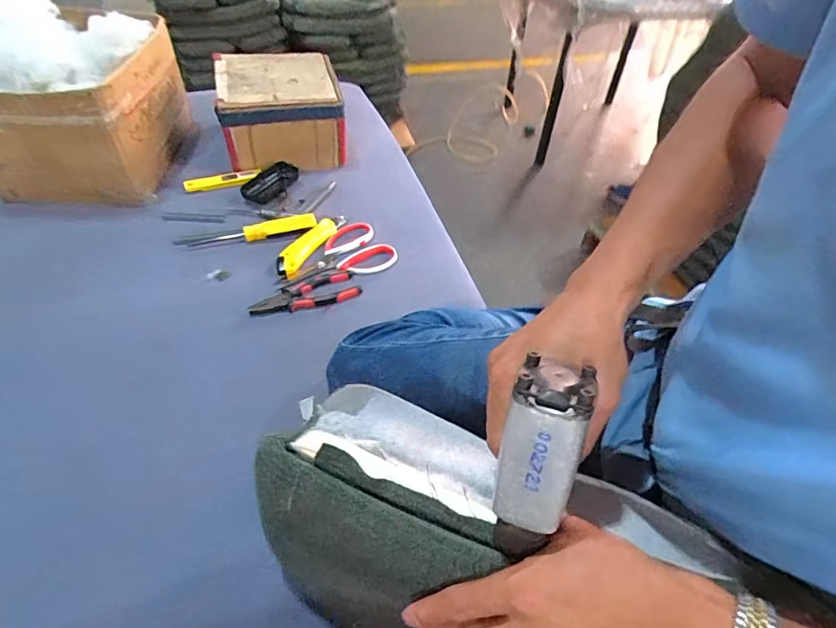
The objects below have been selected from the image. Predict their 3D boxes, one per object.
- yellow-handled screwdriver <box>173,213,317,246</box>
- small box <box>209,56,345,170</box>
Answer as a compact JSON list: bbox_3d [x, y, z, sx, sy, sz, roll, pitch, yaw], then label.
[{"bbox_3d":[-0.271,-0.135,0.773,0.213,0.018,0.029,-8,49,-12],"label":"yellow-handled screwdriver"},{"bbox_3d":[-0.258,-0.385,0.924,0.207,0.131,0.203,-10,49,-13],"label":"small box"}]

